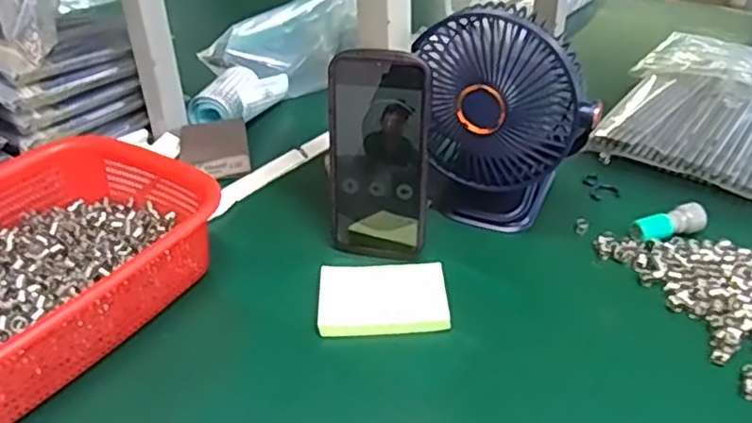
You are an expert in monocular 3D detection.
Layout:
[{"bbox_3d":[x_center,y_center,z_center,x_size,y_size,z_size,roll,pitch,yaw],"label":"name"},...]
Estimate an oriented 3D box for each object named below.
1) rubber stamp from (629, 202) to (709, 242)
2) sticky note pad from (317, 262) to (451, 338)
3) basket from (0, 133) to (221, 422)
[{"bbox_3d":[0.248,0.010,0.563,0.063,0.024,0.020,-8,34,-10],"label":"rubber stamp"},{"bbox_3d":[0.005,0.067,0.501,0.095,0.014,0.069,-3,33,-2],"label":"sticky note pad"},{"bbox_3d":[-0.262,0.047,0.488,0.211,0.076,0.288,21,39,31],"label":"basket"}]

